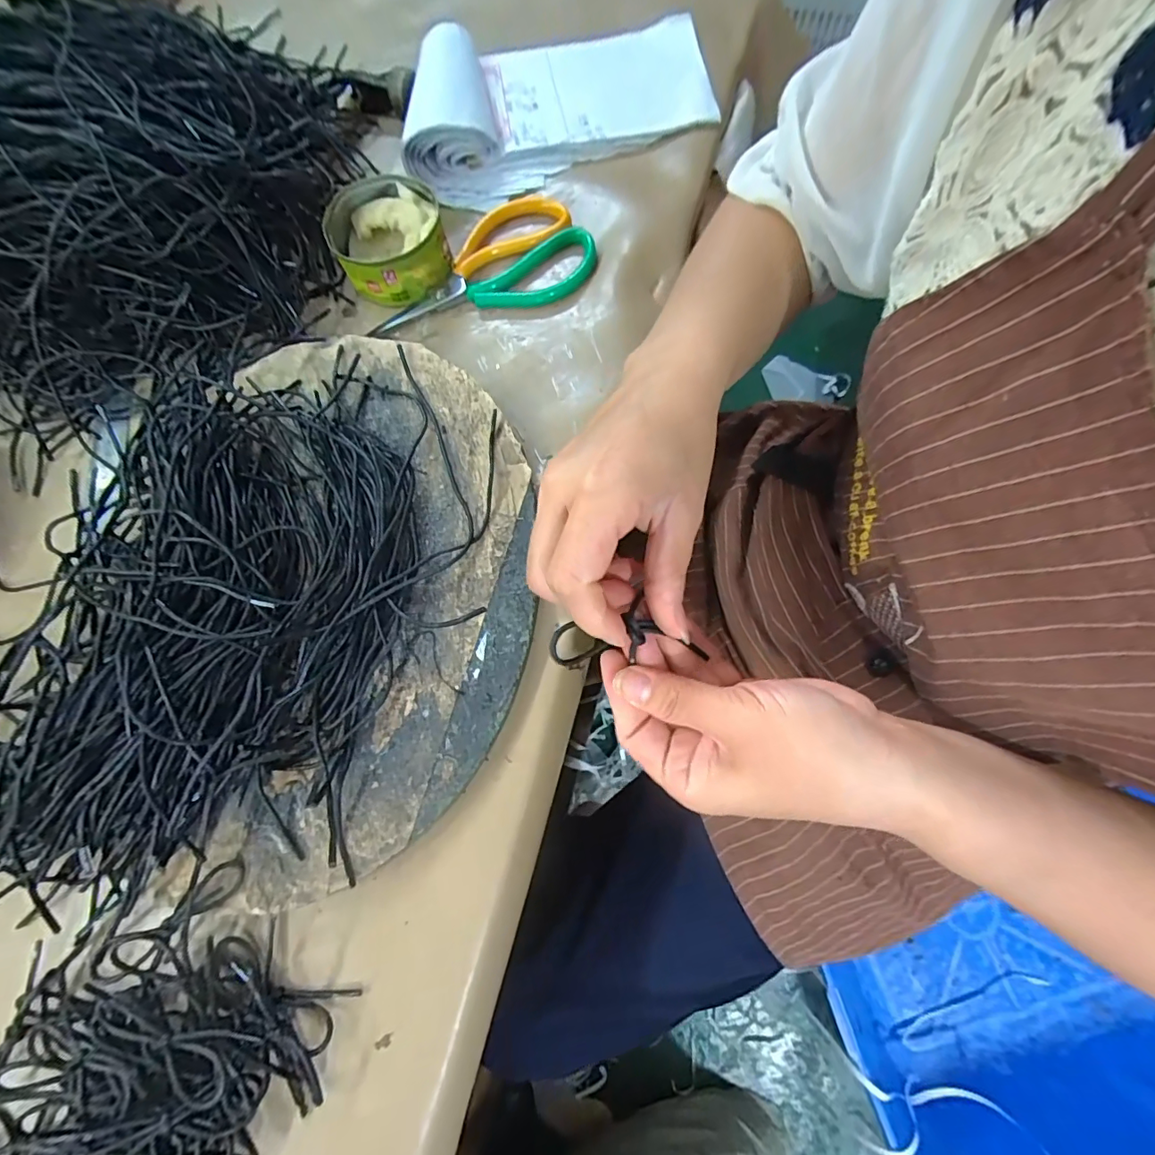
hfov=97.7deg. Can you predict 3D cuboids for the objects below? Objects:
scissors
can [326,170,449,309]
[{"bbox_3d":[-0.077,-0.242,0.384,0.169,0.011,0.101,-19,72,-1],"label":"scissors"},{"bbox_3d":[-0.140,-0.252,0.380,0.082,0.042,0.078,-24,73,-3],"label":"can"}]

